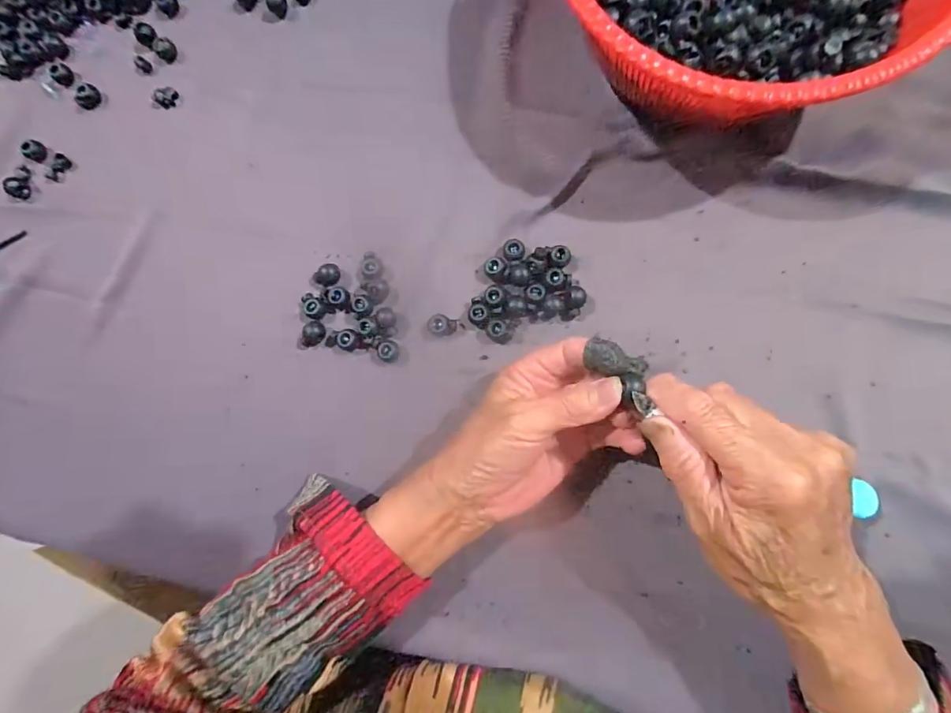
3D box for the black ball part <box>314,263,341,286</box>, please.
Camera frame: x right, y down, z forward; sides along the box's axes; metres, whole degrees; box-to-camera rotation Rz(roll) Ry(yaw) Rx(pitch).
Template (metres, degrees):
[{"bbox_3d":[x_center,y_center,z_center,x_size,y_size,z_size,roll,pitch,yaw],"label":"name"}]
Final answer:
[{"bbox_3d":[-0.106,-0.059,0.326,0.014,0.010,0.016,24,86,7],"label":"black ball part"}]

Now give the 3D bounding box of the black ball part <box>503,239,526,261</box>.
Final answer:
[{"bbox_3d":[0.027,-0.073,0.316,0.015,0.015,0.013,-4,83,5],"label":"black ball part"}]

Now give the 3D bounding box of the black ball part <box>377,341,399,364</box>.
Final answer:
[{"bbox_3d":[-0.061,-0.004,0.317,0.013,0.011,0.014,-1,83,5],"label":"black ball part"}]

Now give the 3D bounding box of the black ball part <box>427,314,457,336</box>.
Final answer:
[{"bbox_3d":[-0.023,-0.021,0.314,0.017,0.014,0.015,26,86,7],"label":"black ball part"}]

